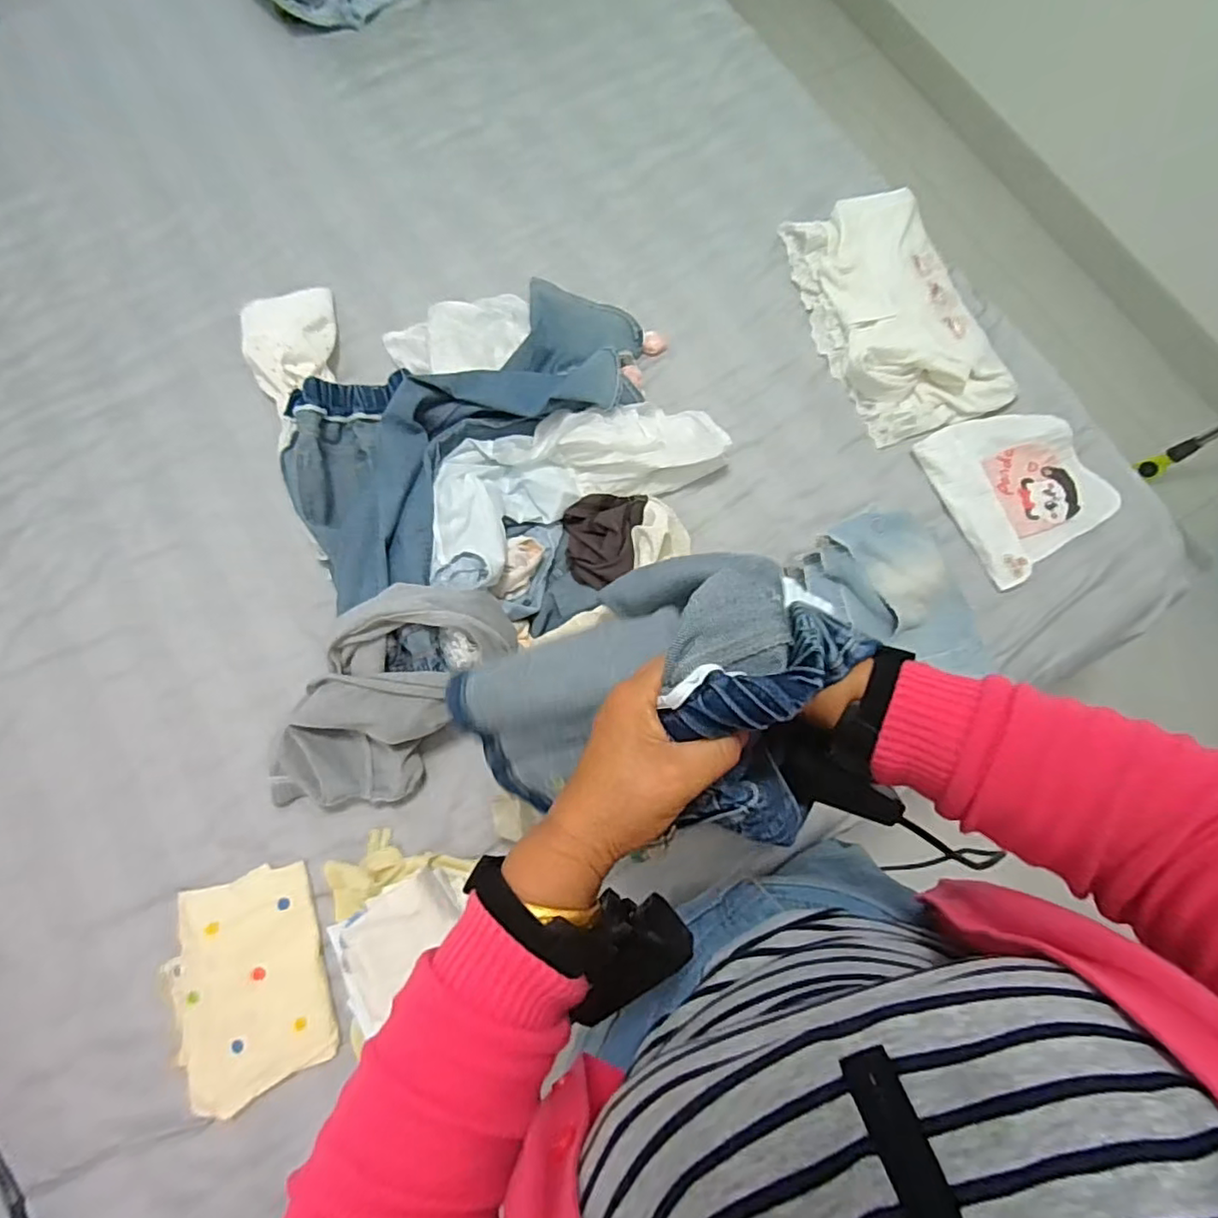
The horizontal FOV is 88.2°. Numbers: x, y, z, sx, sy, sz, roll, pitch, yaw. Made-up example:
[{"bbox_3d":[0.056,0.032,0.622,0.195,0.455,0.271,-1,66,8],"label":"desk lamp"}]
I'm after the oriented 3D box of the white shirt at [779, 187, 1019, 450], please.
[{"bbox_3d":[0.402,-0.421,0.880,0.219,0.046,0.366,-14,75,-6],"label":"white shirt"}]

